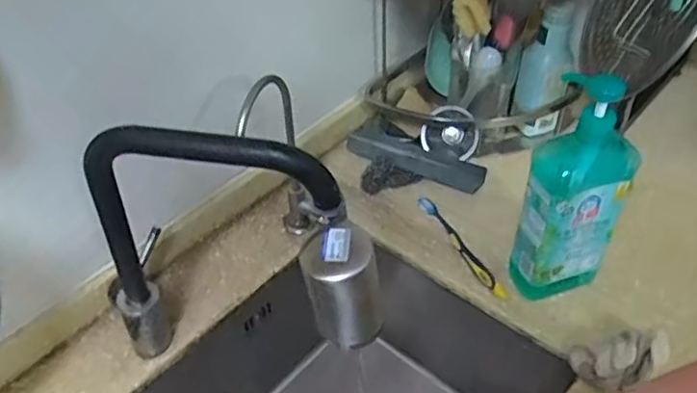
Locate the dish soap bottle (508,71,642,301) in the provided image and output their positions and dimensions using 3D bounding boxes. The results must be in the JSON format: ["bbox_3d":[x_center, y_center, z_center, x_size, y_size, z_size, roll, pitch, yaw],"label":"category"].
[{"bbox_3d":[0.237,-0.004,0.665,0.097,0.278,0.060,-15,44,-12],"label":"dish soap bottle"}]

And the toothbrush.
[{"bbox_3d":[0.142,0.060,0.798,0.022,0.017,0.176,-20,46,-18],"label":"toothbrush"}]

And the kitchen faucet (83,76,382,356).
[{"bbox_3d":[-0.100,0.075,0.580,0.274,0.310,0.073,16,46,19],"label":"kitchen faucet"}]

